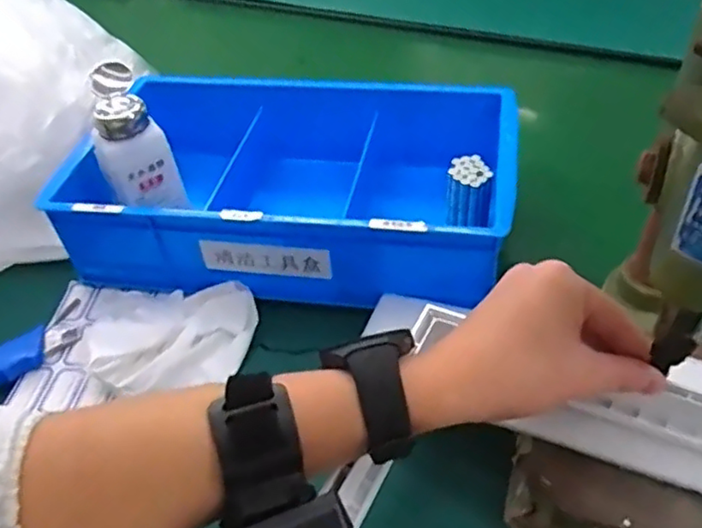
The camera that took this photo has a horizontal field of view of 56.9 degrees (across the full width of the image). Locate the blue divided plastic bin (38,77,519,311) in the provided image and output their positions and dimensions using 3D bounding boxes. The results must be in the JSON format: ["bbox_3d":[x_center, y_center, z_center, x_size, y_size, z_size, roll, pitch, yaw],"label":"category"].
[{"bbox_3d":[-0.046,-0.064,0.549,0.351,0.096,0.199,4,45,10],"label":"blue divided plastic bin"}]

